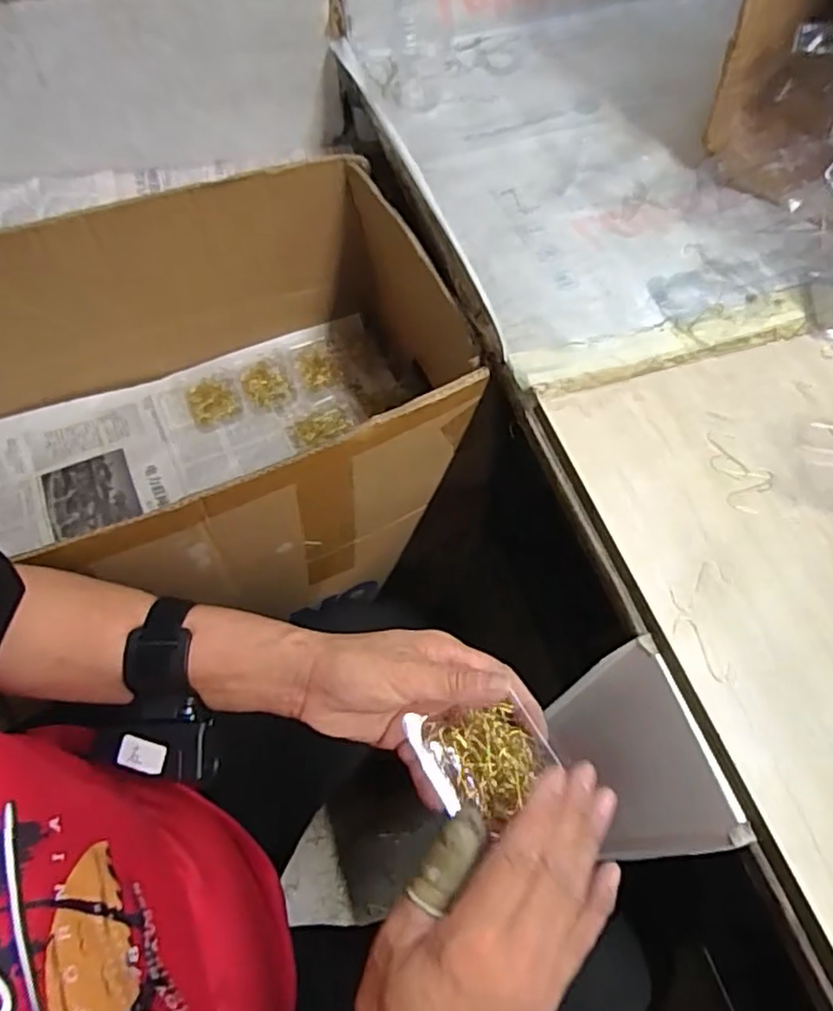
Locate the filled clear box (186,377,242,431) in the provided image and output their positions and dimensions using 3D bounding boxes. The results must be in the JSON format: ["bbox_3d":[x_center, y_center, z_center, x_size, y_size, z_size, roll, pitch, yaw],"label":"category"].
[{"bbox_3d":[-0.244,-0.125,0.805,0.061,0.018,0.070,-20,62,-9],"label":"filled clear box"}]

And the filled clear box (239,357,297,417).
[{"bbox_3d":[-0.180,-0.144,0.806,0.060,0.020,0.076,-17,61,-8],"label":"filled clear box"}]

